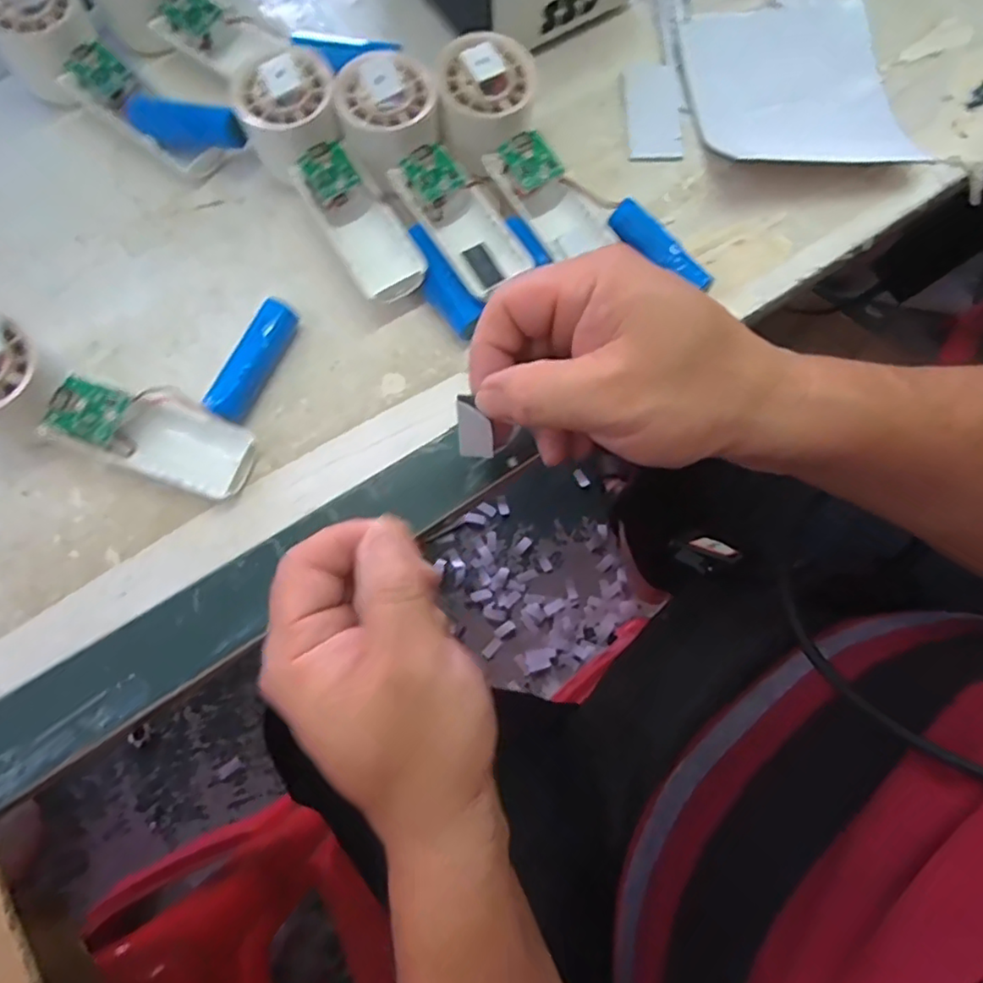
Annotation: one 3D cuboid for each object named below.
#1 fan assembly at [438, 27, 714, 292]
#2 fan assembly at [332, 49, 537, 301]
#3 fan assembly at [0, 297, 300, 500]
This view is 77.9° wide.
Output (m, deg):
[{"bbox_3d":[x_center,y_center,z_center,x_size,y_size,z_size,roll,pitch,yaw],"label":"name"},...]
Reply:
[{"bbox_3d":[0.040,-0.180,0.354,0.057,0.055,0.183,-40,80,-11],"label":"fan assembly"},{"bbox_3d":[-0.033,-0.180,0.352,0.058,0.035,0.145,-36,92,-10],"label":"fan assembly"},{"bbox_3d":[-0.195,-0.066,0.316,0.149,0.056,0.108,10,75,1],"label":"fan assembly"}]

